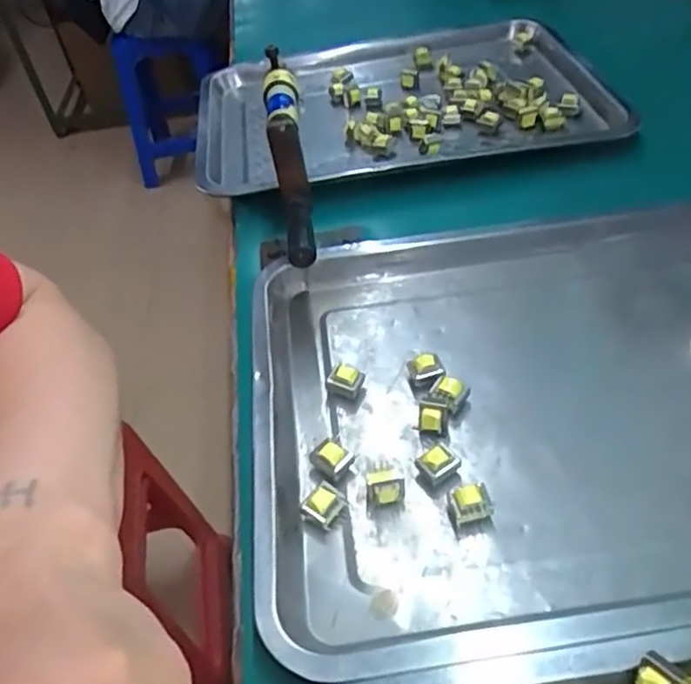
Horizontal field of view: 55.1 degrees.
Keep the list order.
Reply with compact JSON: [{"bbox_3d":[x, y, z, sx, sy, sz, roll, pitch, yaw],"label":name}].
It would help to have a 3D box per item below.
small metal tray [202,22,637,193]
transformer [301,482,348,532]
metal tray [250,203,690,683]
[{"bbox_3d":[0.049,-0.242,0.668,0.386,0.033,0.287,-9,44,-2],"label":"small metal tray"},{"bbox_3d":[-0.011,0.085,0.348,0.018,0.017,0.018,25,52,29],"label":"transformer"},{"bbox_3d":[0.141,0.029,0.387,0.384,0.037,0.291,-6,44,2],"label":"metal tray"}]

